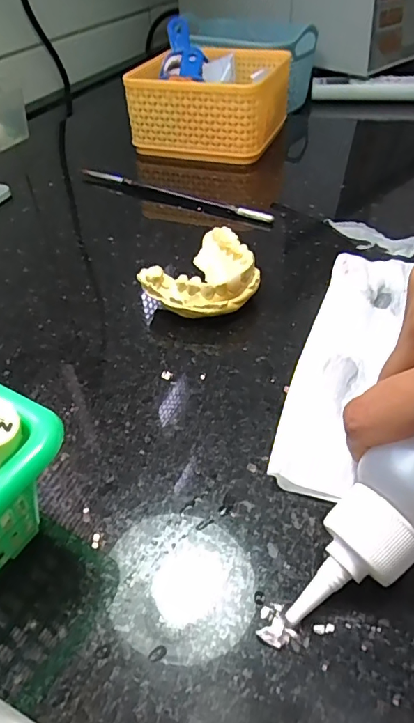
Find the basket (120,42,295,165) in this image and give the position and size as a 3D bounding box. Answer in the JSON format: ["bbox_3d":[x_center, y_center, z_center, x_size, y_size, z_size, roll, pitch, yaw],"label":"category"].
[{"bbox_3d":[0.001,-0.254,0.469,0.140,0.069,0.131,13,45,16],"label":"basket"}]

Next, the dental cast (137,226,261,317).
[{"bbox_3d":[0.001,-0.047,0.275,0.052,0.028,0.065,30,52,30],"label":"dental cast"}]

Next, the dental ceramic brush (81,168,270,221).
[{"bbox_3d":[-0.030,-0.136,0.386,0.184,0.011,0.005,22,48,24],"label":"dental ceramic brush"}]

